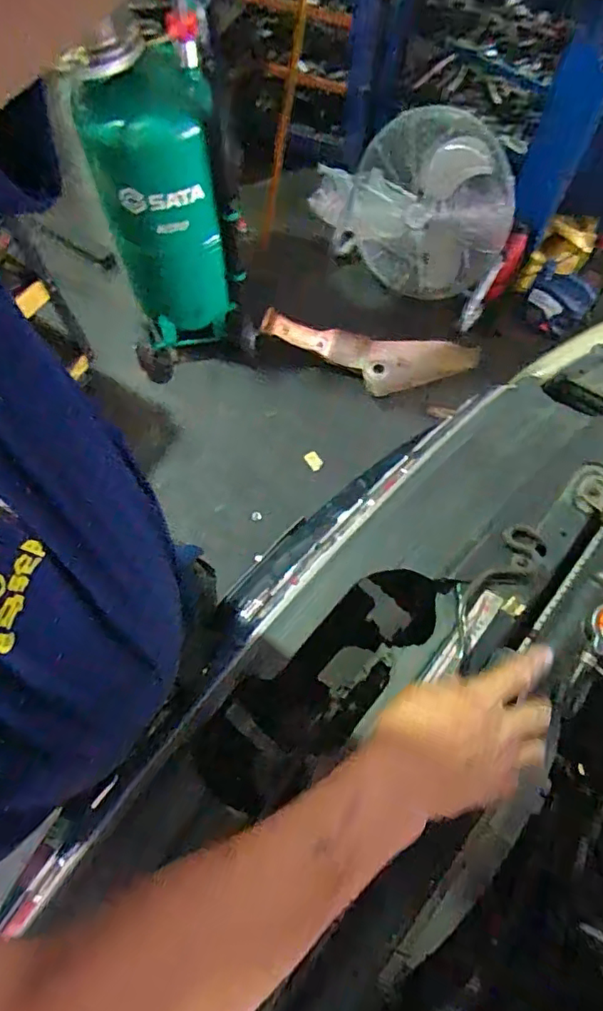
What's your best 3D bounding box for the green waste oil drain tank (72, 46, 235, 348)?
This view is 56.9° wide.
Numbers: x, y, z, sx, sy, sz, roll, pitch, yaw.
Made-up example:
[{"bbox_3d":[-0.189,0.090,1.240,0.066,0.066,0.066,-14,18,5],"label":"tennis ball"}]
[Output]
[{"bbox_3d":[-0.373,-0.798,1.553,0.308,0.745,0.266,-19,67,-8],"label":"green waste oil drain tank"}]

